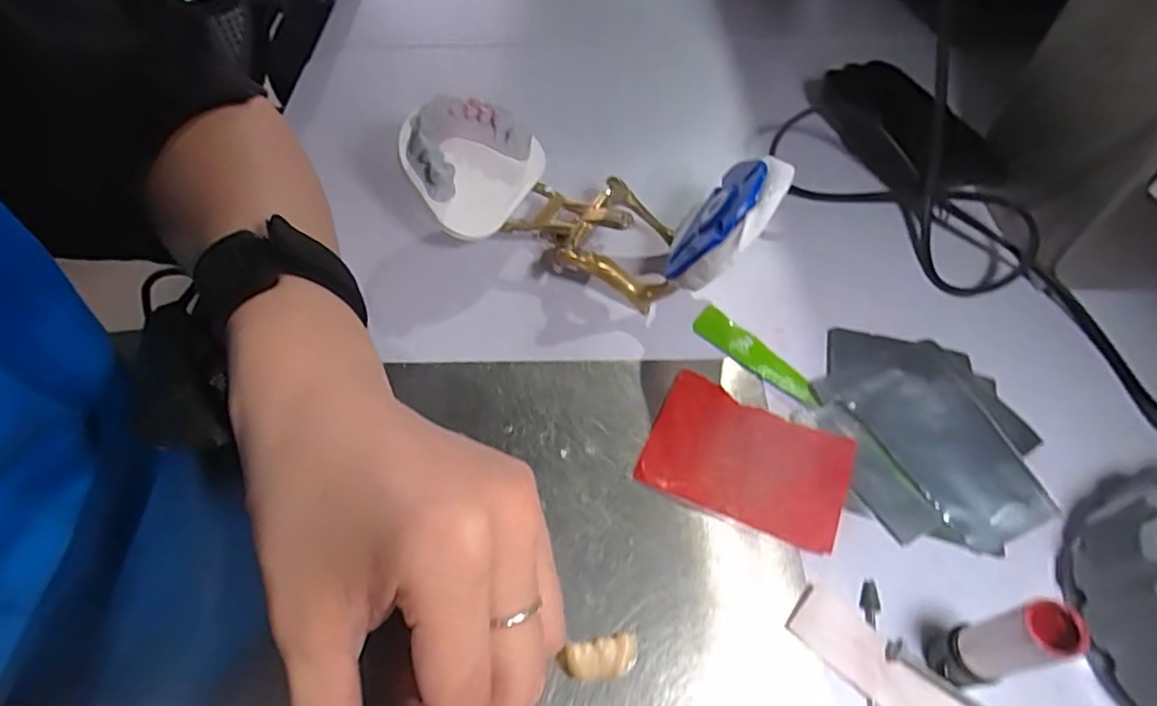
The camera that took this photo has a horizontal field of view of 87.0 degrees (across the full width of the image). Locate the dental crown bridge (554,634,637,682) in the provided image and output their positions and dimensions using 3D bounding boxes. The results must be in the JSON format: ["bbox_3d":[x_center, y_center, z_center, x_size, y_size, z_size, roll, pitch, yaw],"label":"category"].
[{"bbox_3d":[0.007,0.108,0.214,0.028,0.012,0.012,-8,55,-4],"label":"dental crown bridge"}]

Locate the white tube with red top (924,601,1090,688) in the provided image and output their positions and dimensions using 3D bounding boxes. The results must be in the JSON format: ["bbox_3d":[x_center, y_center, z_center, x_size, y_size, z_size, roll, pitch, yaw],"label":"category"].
[{"bbox_3d":[0.133,0.094,0.194,0.020,0.057,0.016,-7,55,-3],"label":"white tube with red top"}]

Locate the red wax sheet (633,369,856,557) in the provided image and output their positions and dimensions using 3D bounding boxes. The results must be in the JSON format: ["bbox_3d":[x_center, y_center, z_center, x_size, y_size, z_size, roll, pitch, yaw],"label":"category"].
[{"bbox_3d":[0.072,0.045,0.262,0.082,0.004,0.057,21,58,16],"label":"red wax sheet"}]

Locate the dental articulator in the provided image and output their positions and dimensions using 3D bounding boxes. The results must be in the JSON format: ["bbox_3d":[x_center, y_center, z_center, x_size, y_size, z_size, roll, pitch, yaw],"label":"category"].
[{"bbox_3d":[0.000,-0.074,0.302,0.185,0.076,0.071,19,58,14],"label":"dental articulator"}]

